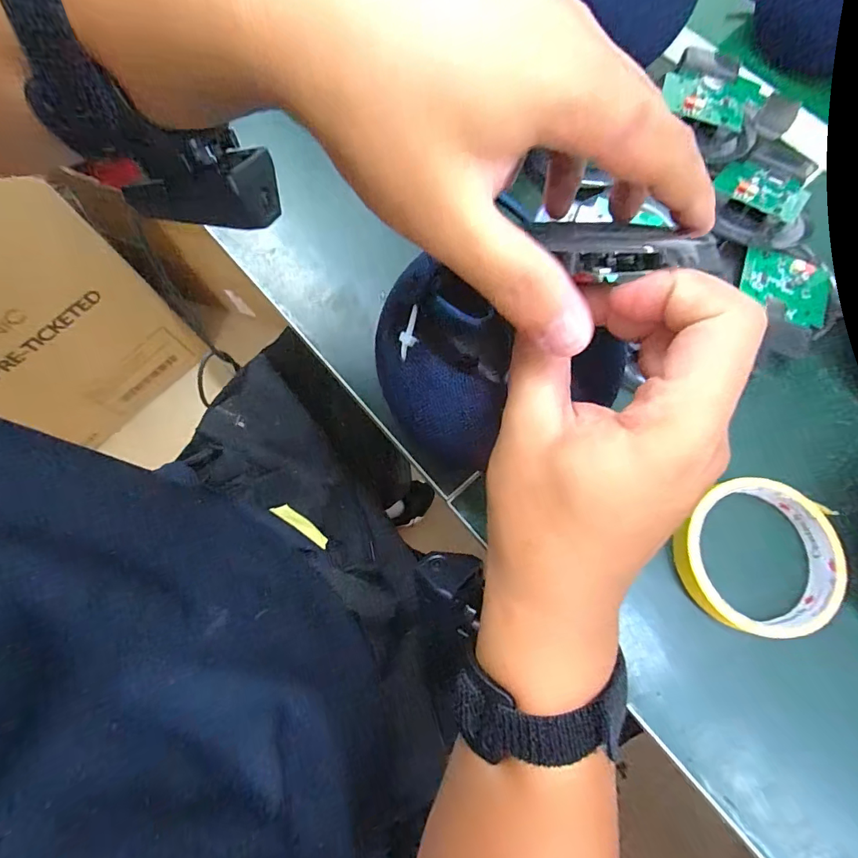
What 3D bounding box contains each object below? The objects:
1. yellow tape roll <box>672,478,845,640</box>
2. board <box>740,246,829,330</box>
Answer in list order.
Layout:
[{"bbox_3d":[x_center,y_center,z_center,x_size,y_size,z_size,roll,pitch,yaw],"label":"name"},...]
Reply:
[{"bbox_3d":[0.192,0.072,0.263,0.083,0.018,0.092,43,78,11],"label":"yellow tape roll"},{"bbox_3d":[0.240,-0.095,0.305,0.057,0.006,0.043,21,75,6],"label":"board"}]

